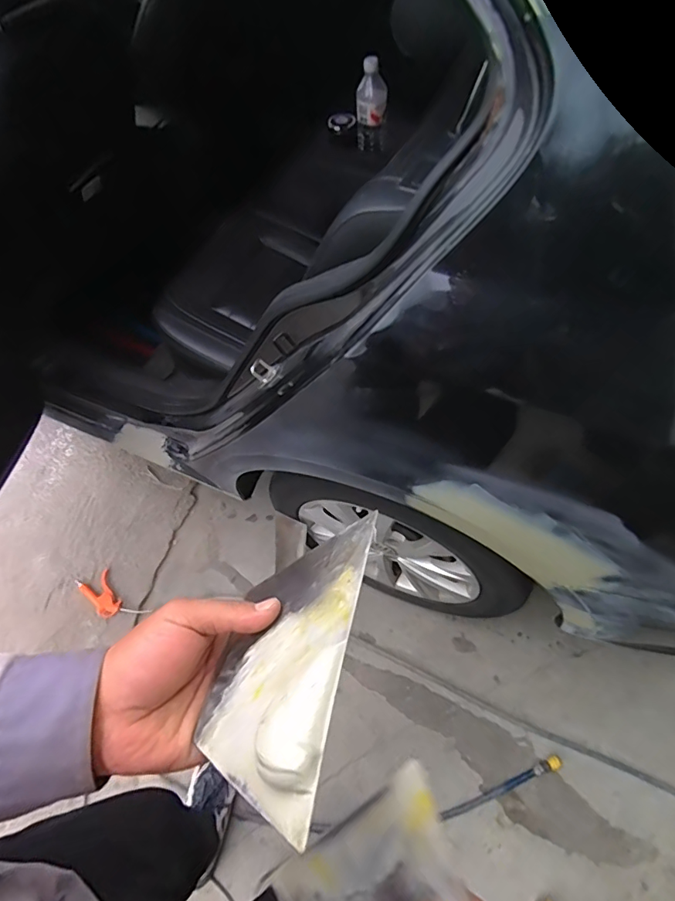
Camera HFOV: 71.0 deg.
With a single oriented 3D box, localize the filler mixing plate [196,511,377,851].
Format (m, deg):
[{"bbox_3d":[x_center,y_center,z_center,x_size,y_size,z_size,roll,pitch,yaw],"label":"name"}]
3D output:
[{"bbox_3d":[-0.036,0.116,0.282,0.102,0.014,0.168,-25,30,33],"label":"filler mixing plate"}]

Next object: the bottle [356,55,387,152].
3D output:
[{"bbox_3d":[0.081,-0.821,1.134,0.067,0.197,0.055,0,62,3],"label":"bottle"}]

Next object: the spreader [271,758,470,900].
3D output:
[{"bbox_3d":[0.017,0.229,0.241,0.069,0.006,0.138,49,116,30],"label":"spreader"}]

